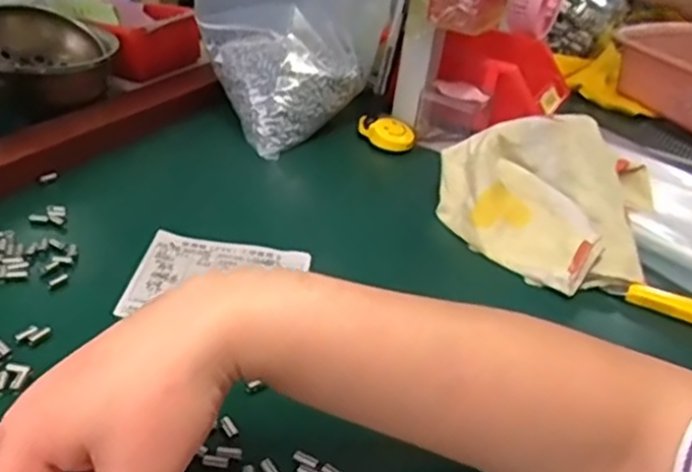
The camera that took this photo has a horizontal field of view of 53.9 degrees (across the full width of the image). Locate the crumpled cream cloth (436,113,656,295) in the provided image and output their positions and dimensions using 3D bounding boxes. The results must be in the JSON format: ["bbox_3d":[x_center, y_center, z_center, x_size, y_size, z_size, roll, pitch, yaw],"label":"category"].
[{"bbox_3d":[0.155,-0.037,0.532,0.159,0.069,0.158,18,34,16],"label":"crumpled cream cloth"}]

